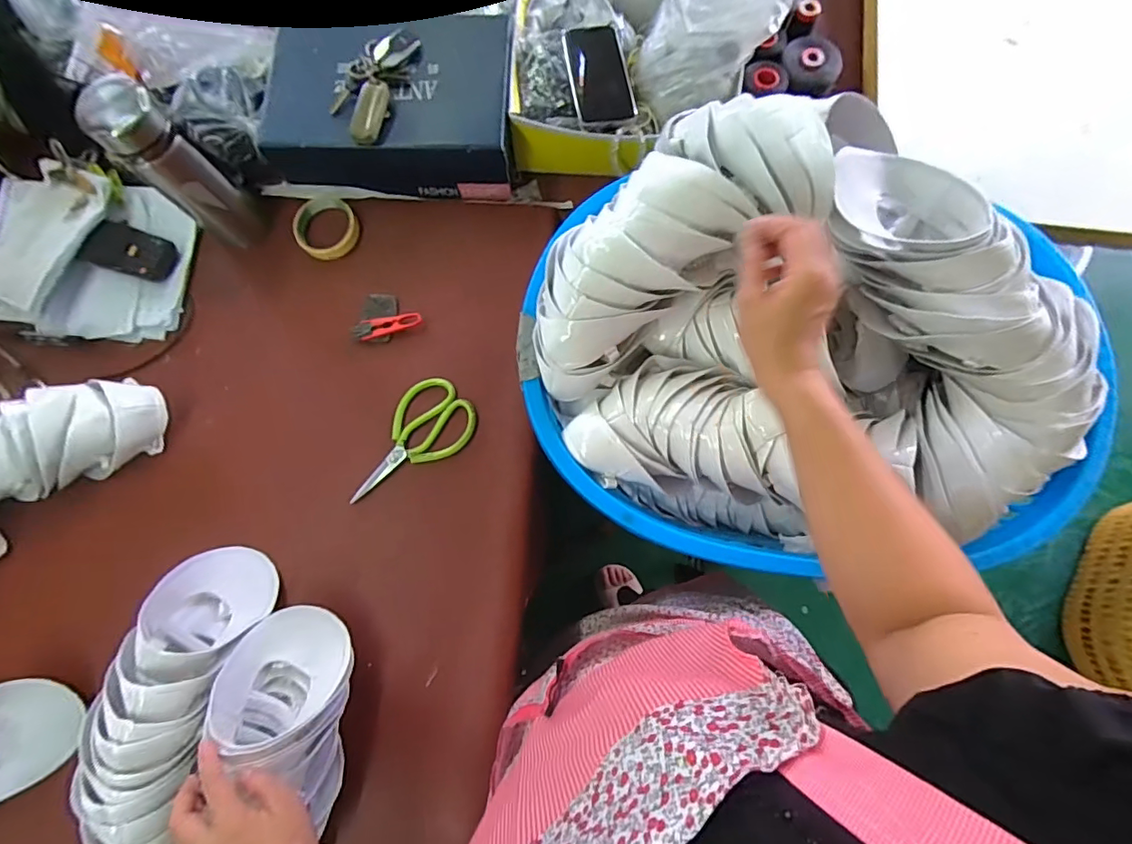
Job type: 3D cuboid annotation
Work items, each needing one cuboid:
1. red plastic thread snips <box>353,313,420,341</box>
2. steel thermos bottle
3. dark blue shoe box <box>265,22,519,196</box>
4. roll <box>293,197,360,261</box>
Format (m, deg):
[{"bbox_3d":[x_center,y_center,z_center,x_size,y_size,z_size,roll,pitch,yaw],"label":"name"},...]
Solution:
[{"bbox_3d":[-0.238,-0.130,0.704,0.089,0.009,0.026,-14,78,-2],"label":"red plastic thread snips"},{"bbox_3d":[-0.477,-0.307,0.667,0.076,0.227,0.078,0,78,1],"label":"steel thermos bottle"},{"bbox_3d":[-0.230,-0.430,0.723,0.313,0.106,0.197,0,78,1],"label":"dark blue shoe box"},{"bbox_3d":[-0.343,-0.278,0.758,0.087,0.030,0.084,0,78,1],"label":"roll"}]

